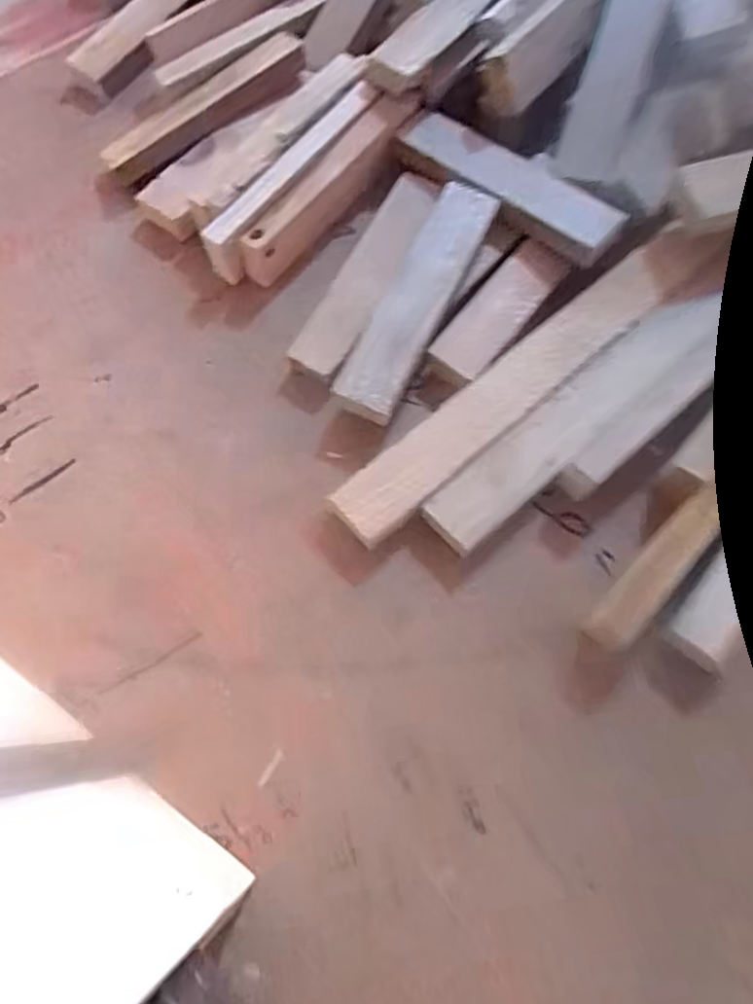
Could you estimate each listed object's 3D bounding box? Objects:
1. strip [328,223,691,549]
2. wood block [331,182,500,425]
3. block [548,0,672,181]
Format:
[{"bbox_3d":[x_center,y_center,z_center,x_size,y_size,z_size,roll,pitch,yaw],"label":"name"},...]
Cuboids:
[{"bbox_3d":[0.087,-0.071,0.376,0.271,0.024,0.037,-39,74,-11],"label":"strip"},{"bbox_3d":[0.025,-0.123,0.376,0.039,0.015,0.159,24,74,10],"label":"wood block"},{"bbox_3d":[0.154,-0.280,0.403,0.039,0.015,0.156,19,91,8],"label":"block"}]

